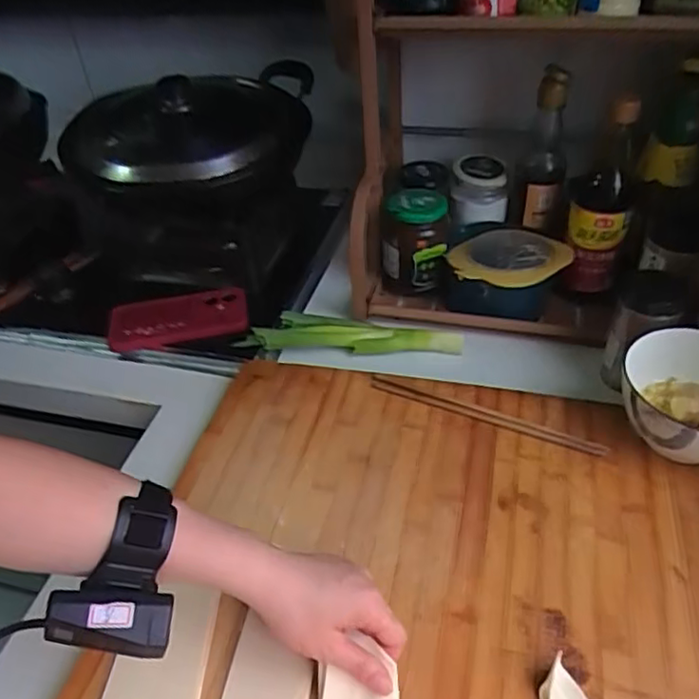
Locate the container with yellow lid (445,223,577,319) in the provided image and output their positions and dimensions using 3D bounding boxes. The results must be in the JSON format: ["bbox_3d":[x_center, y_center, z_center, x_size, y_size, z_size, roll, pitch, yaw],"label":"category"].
[{"bbox_3d":[0.185,-0.092,0.741,0.130,0.077,0.105,9,42,14],"label":"container with yellow lid"}]

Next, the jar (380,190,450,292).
[{"bbox_3d":[0.076,-0.131,0.749,0.076,0.113,0.065,-2,41,3],"label":"jar"}]

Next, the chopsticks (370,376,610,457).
[{"bbox_3d":[0.126,0.061,0.607,0.233,0.008,0.025,16,46,24],"label":"chopsticks"}]

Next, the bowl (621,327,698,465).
[{"bbox_3d":[0.310,0.049,0.555,0.126,0.071,0.125,-2,41,2],"label":"bowl"}]

